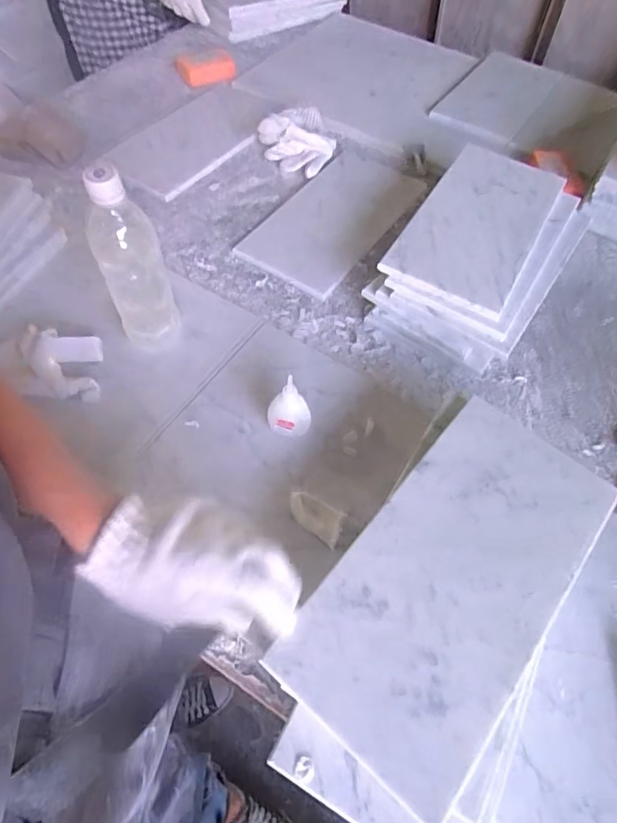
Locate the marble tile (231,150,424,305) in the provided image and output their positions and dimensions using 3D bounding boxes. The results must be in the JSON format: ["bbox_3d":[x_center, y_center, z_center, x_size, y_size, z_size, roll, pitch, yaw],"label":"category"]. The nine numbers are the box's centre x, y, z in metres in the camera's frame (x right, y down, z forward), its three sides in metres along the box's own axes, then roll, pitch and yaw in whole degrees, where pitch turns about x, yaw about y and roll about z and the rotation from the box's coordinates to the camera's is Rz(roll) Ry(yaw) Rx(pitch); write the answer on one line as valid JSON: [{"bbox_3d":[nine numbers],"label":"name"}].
[{"bbox_3d":[0.041,-0.294,0.723,0.152,0.013,0.307,30,62,16],"label":"marble tile"}]

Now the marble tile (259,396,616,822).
[{"bbox_3d":[0.120,0.126,0.387,0.151,0.012,0.299,36,62,18],"label":"marble tile"}]

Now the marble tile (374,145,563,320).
[{"bbox_3d":[0.224,-0.250,0.629,0.148,0.018,0.310,27,61,14],"label":"marble tile"}]

